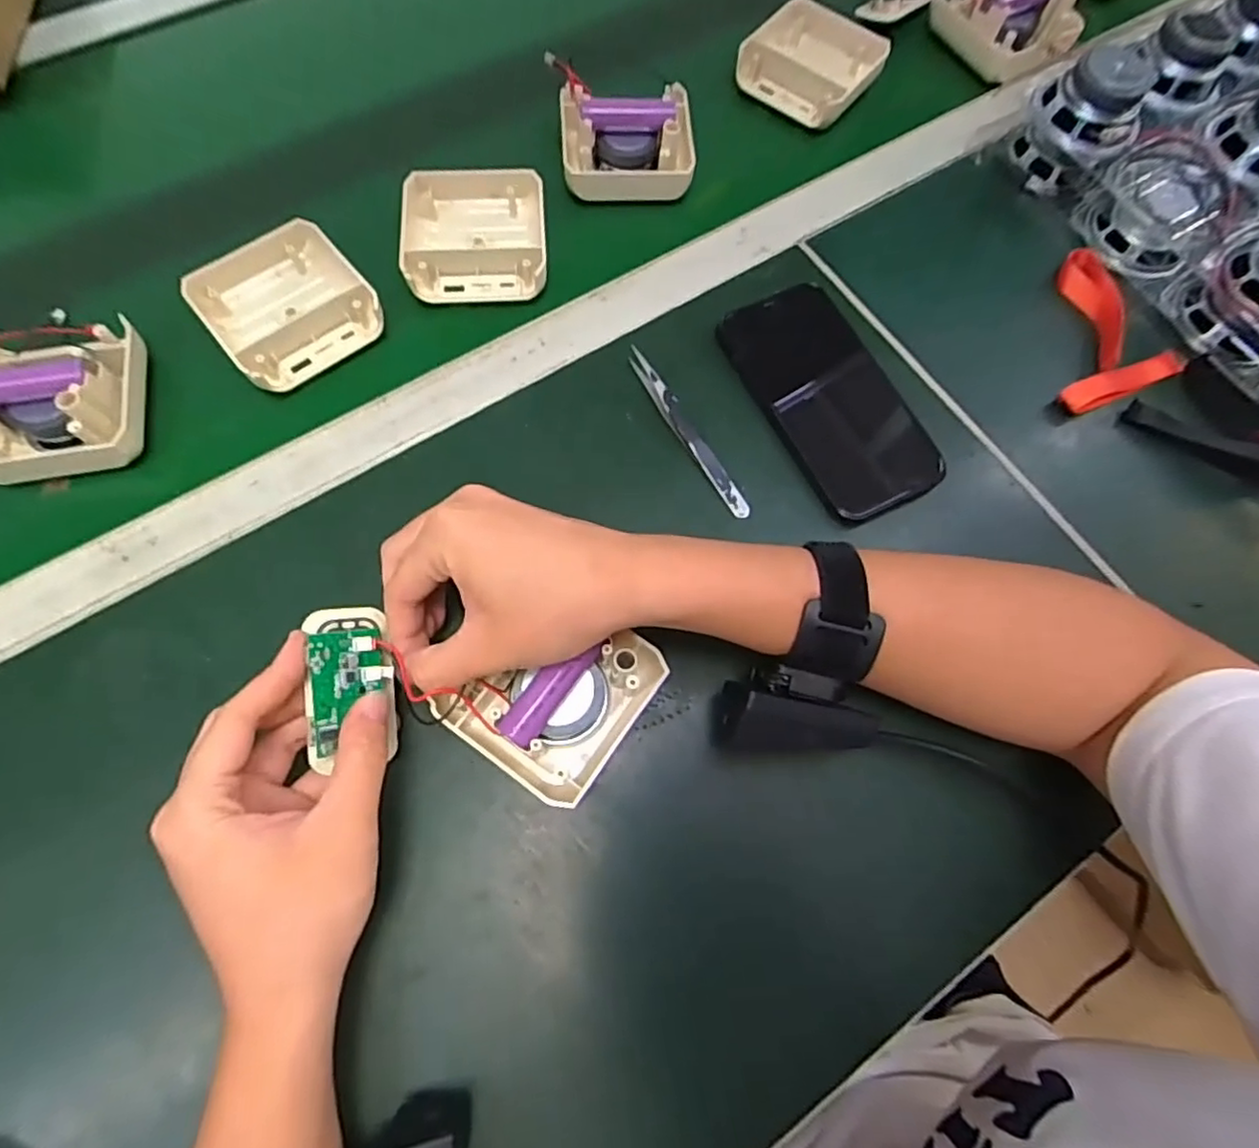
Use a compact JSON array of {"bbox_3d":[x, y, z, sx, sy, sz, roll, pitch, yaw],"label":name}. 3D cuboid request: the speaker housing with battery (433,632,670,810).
[{"bbox_3d":[-0.035,0.058,0.327,0.079,0.044,0.092,35,72,10],"label":"speaker housing with battery"}]

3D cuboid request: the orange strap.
[{"bbox_3d":[0.309,-0.167,0.438,0.103,0.021,0.106,-24,73,-10],"label":"orange strap"}]

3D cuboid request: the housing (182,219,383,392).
[{"bbox_3d":[-0.215,-0.171,0.410,0.094,0.023,0.093,-38,76,-14],"label":"housing"}]

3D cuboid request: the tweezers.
[{"bbox_3d":[0.035,-0.088,0.395,0.013,0.008,0.124,-30,74,-12],"label":"tweezers"}]

